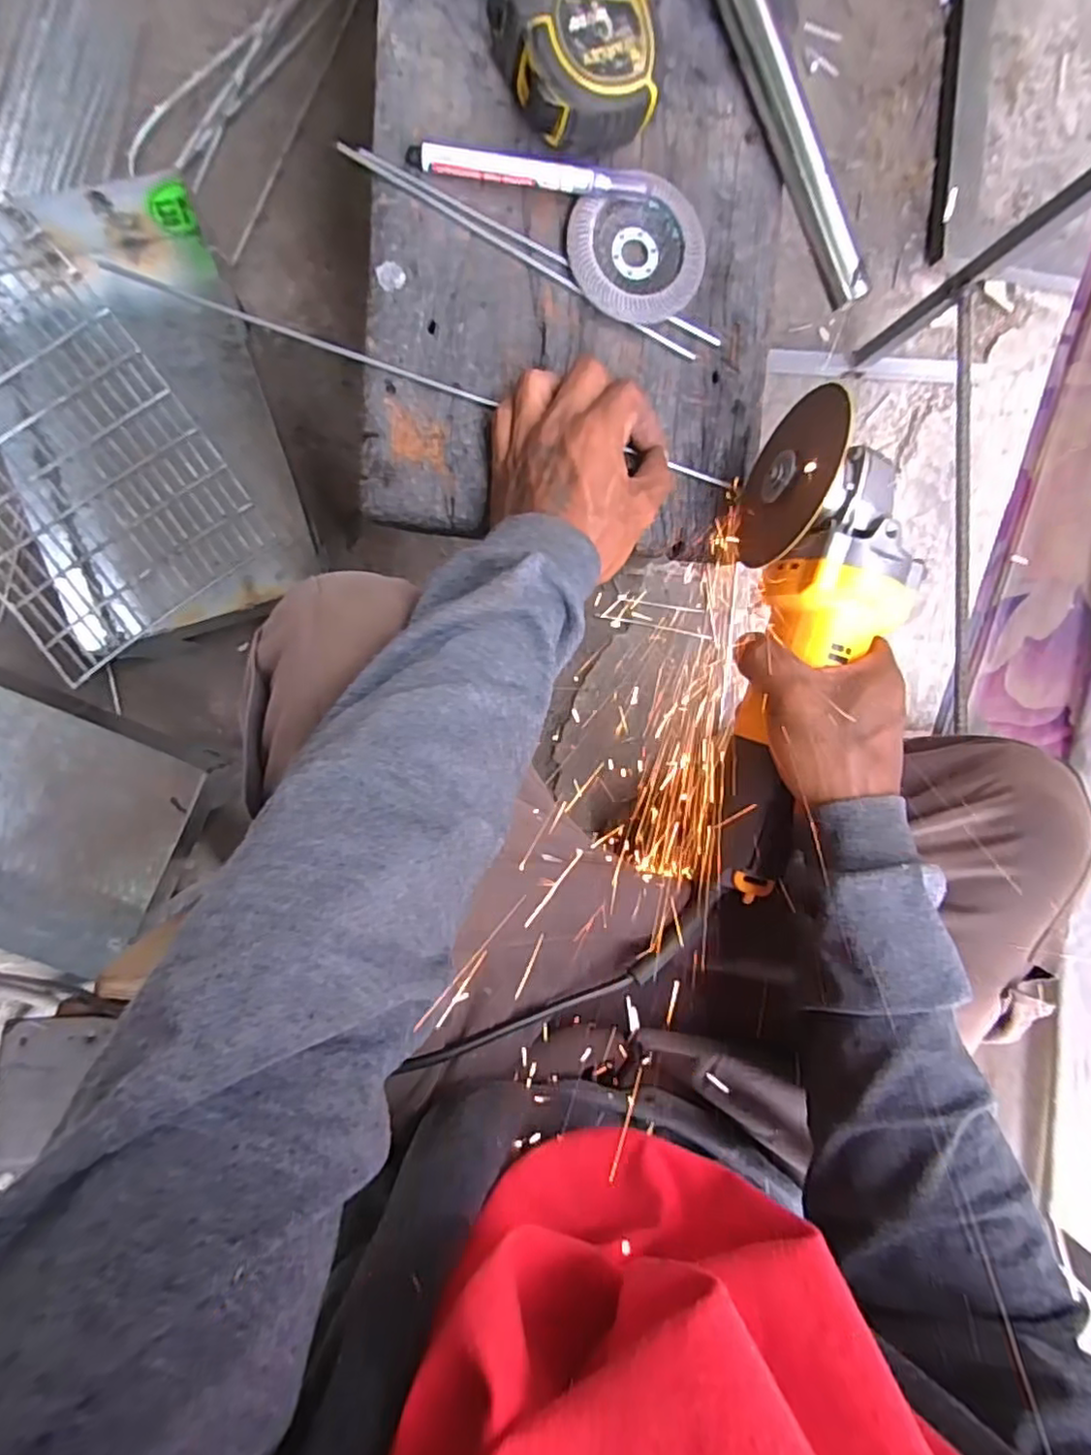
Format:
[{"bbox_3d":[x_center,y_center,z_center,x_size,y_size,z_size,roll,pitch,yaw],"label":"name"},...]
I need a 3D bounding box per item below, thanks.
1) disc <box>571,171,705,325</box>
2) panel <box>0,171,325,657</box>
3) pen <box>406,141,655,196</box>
[{"bbox_3d":[0.055,-0.282,0.375,0.081,0.015,0.074,-1,94,-8],"label":"disc"},{"bbox_3d":[-0.368,-0.277,0.581,0.216,0.087,0.373,-19,96,-7],"label":"panel"},{"bbox_3d":[-0.007,-0.310,0.356,0.135,0.014,0.013,1,93,-9],"label":"pen"}]

